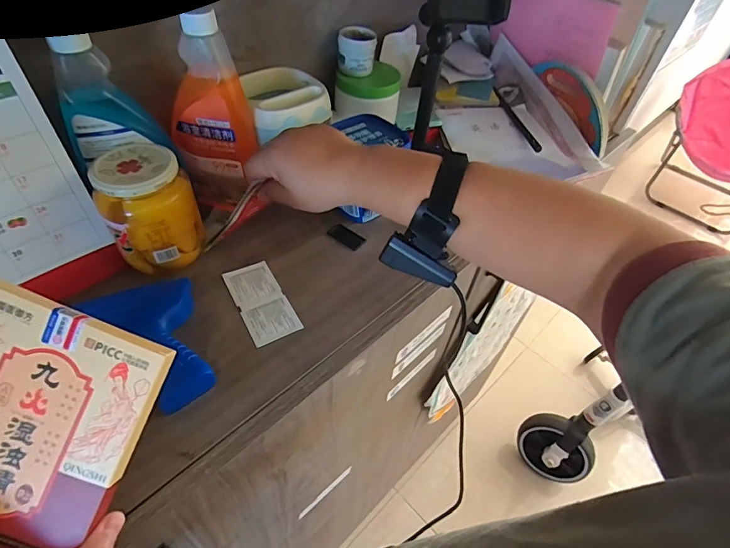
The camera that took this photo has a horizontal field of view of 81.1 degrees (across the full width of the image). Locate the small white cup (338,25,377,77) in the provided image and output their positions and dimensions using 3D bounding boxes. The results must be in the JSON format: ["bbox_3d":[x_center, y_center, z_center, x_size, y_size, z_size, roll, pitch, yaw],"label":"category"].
[{"bbox_3d":[-0.011,-0.302,0.578,0.048,0.047,0.042,1,48,-5],"label":"small white cup"}]

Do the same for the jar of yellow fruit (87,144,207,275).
[{"bbox_3d":[-0.204,-0.058,0.413,0.080,0.107,0.070,-19,53,-22],"label":"jar of yellow fruit"}]

